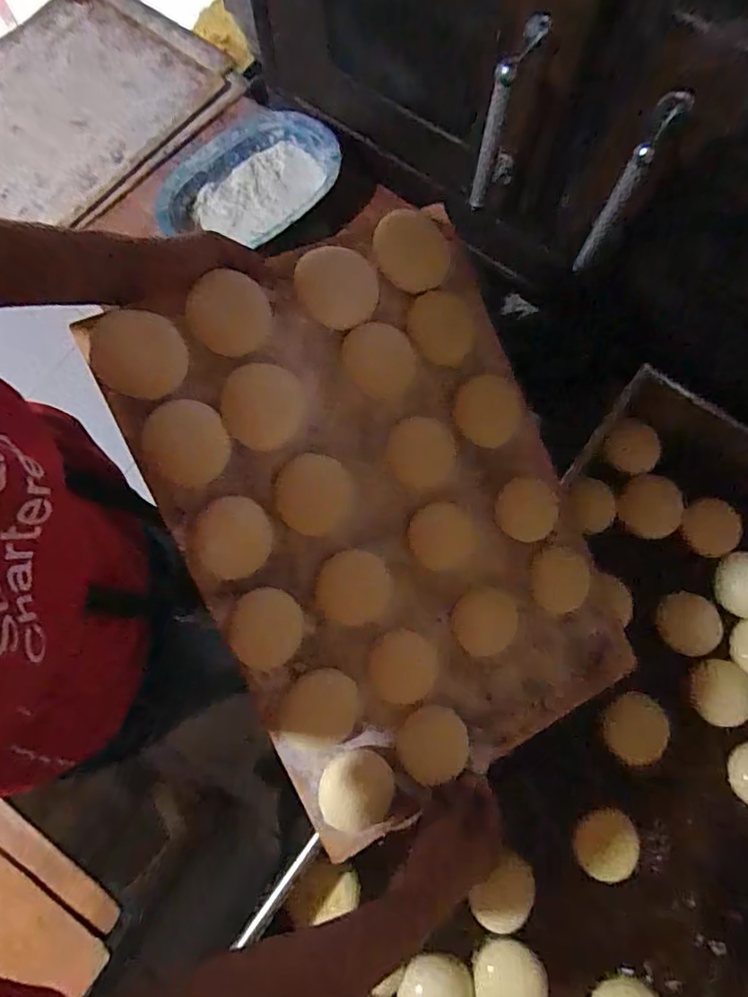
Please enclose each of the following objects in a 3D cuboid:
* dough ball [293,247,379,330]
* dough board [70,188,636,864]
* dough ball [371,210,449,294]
[{"bbox_3d":[-0.042,-0.225,0.577,0.087,0.022,0.082,-9,113,-2],"label":"dough ball"},{"bbox_3d":[0.020,0.019,0.588,0.411,0.032,0.589,-26,95,-15],"label":"dough board"},{"bbox_3d":[0.042,-0.279,0.604,0.083,0.023,0.083,0,106,1],"label":"dough ball"}]

